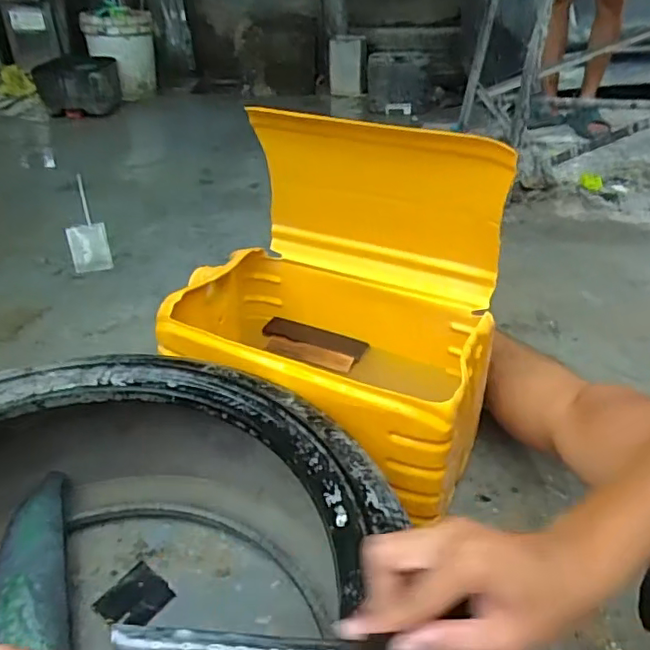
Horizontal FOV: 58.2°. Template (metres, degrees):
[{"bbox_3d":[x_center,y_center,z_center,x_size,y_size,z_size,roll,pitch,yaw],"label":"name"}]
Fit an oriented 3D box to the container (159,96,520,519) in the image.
[{"bbox_3d":[0.007,-0.030,0.731,0.396,0.373,0.263,16,37,22],"label":"container"}]

